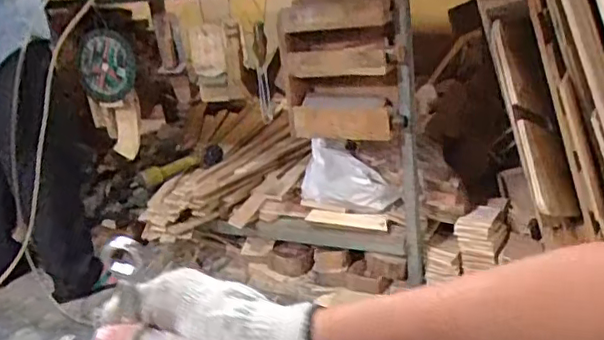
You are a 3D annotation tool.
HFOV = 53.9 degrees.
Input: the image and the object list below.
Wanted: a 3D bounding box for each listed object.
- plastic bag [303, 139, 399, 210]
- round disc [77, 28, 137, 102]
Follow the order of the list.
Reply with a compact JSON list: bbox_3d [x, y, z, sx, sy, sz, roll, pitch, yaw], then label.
[{"bbox_3d":[0.104,0.023,1.579,0.286,0.170,0.080,10,24,41],"label":"plastic bag"},{"bbox_3d":[-0.550,-0.293,1.668,0.178,0.201,0.056,9,10,5],"label":"round disc"}]

